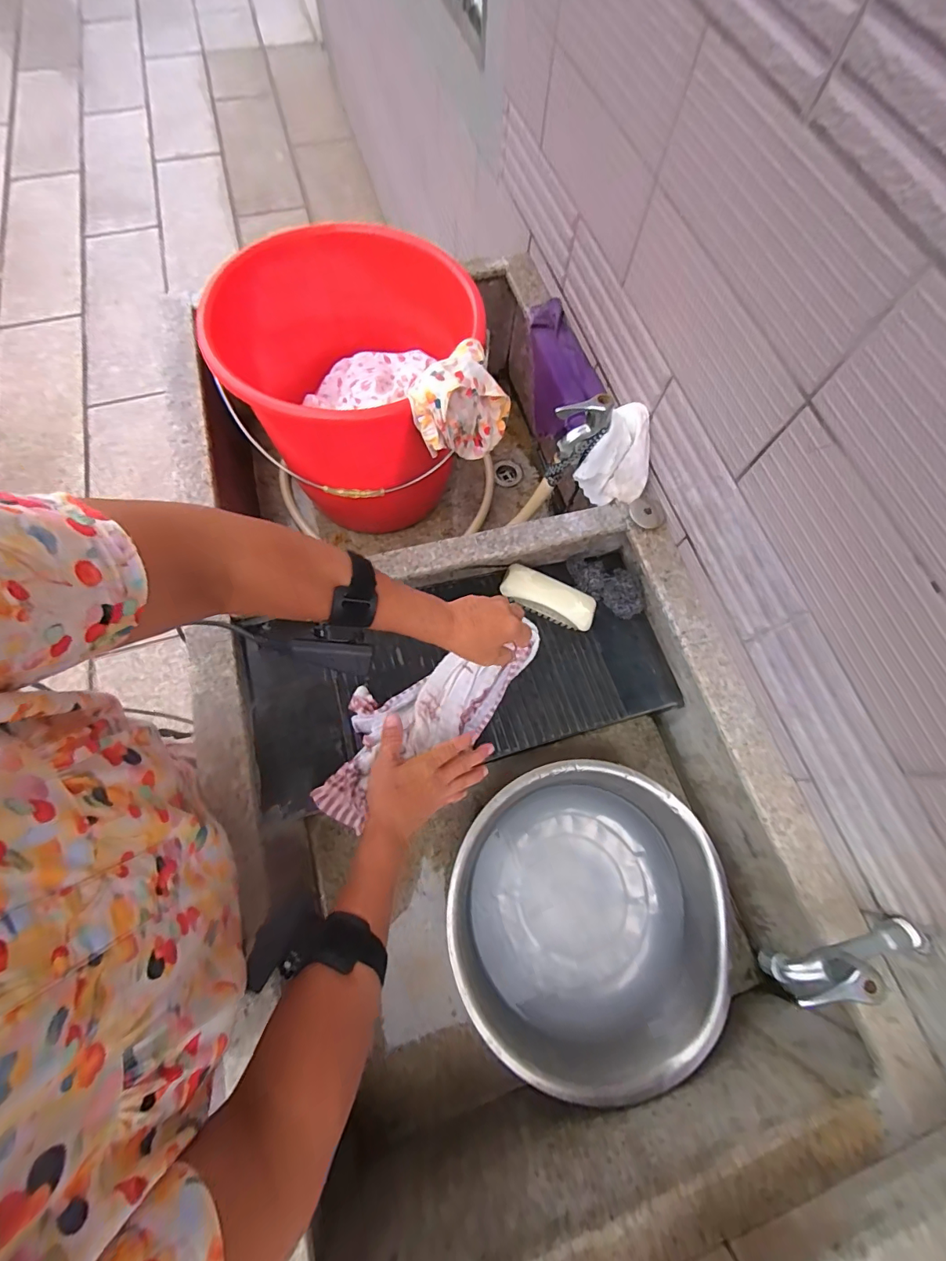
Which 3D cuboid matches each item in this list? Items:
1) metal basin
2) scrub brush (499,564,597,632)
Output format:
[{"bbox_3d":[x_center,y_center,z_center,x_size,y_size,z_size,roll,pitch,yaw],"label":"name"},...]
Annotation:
[{"bbox_3d":[0.131,0.351,0.568,0.307,0.107,0.334,1,70,-2],"label":"metal basin"},{"bbox_3d":[0.104,-0.045,0.614,0.133,0.043,0.053,21,71,5],"label":"scrub brush"}]

